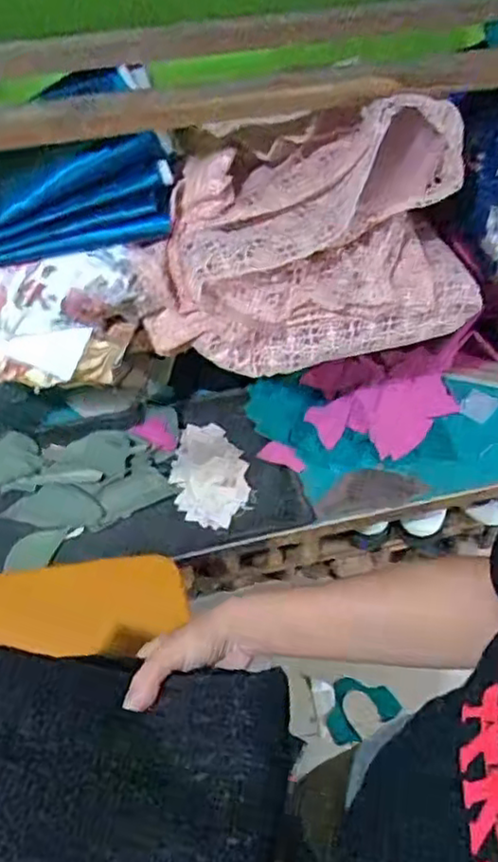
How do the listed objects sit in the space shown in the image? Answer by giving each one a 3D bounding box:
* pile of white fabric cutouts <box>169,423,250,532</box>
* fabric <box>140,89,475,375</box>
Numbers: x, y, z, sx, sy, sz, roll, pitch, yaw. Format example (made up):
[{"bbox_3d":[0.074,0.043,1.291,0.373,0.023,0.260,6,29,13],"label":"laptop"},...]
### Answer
[{"bbox_3d":[-0.050,0.056,0.881,0.099,0.010,0.161,3,50,5],"label":"pile of white fabric cutouts"},{"bbox_3d":[0.062,-0.192,0.641,0.322,0.207,0.153,-3,50,0],"label":"fabric"}]

